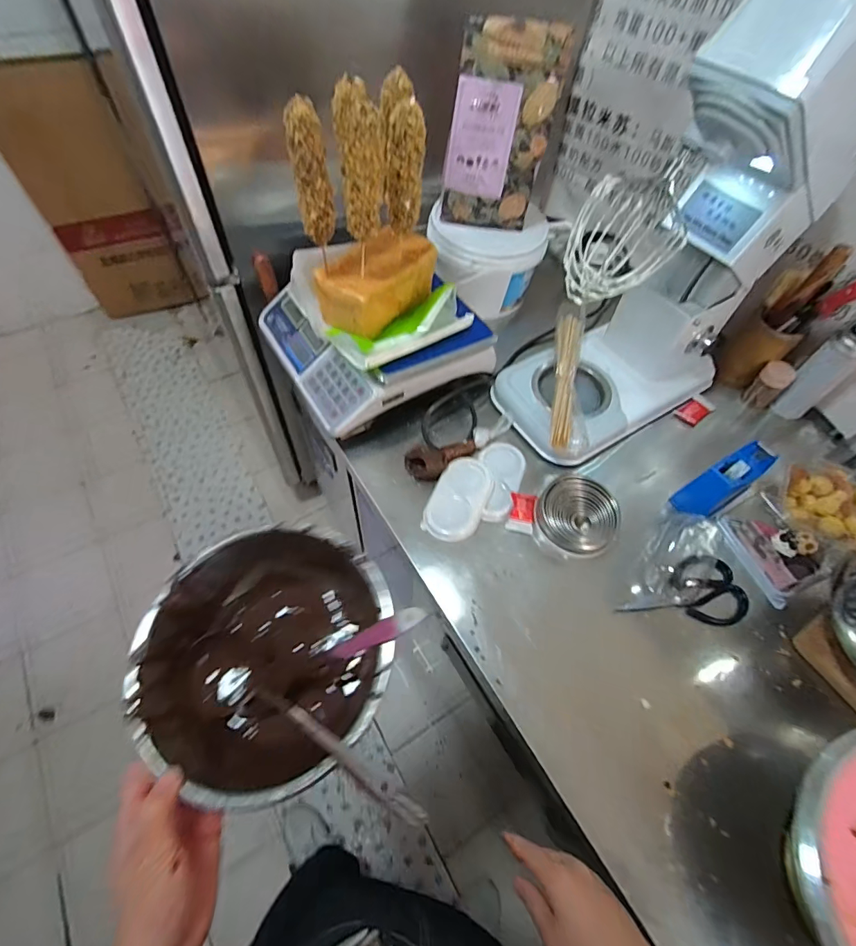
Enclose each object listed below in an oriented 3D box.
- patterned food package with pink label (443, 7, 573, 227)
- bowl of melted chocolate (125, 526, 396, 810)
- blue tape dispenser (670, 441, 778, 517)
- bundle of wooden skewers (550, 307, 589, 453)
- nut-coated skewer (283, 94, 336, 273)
[{"bbox_3d":[0.119,-0.563,0.761,0.159,0.281,0.028,8,48,-4],"label":"patterned food package with pink label"},{"bbox_3d":[-0.136,0.157,0.393,0.201,0.100,0.198,2,58,-3],"label":"bowl of melted chocolate"},{"bbox_3d":[0.471,0.015,0.720,0.142,0.087,0.068,-24,62,-18],"label":"blue tape dispenser"},{"bbox_3d":[0.247,-0.178,0.794,0.065,0.038,0.317,9,57,1],"label":"bundle of wooden skewers"},{"bbox_3d":[-0.147,-0.361,0.589,0.044,0.192,0.034,-12,59,-12],"label":"nut-coated skewer"}]

